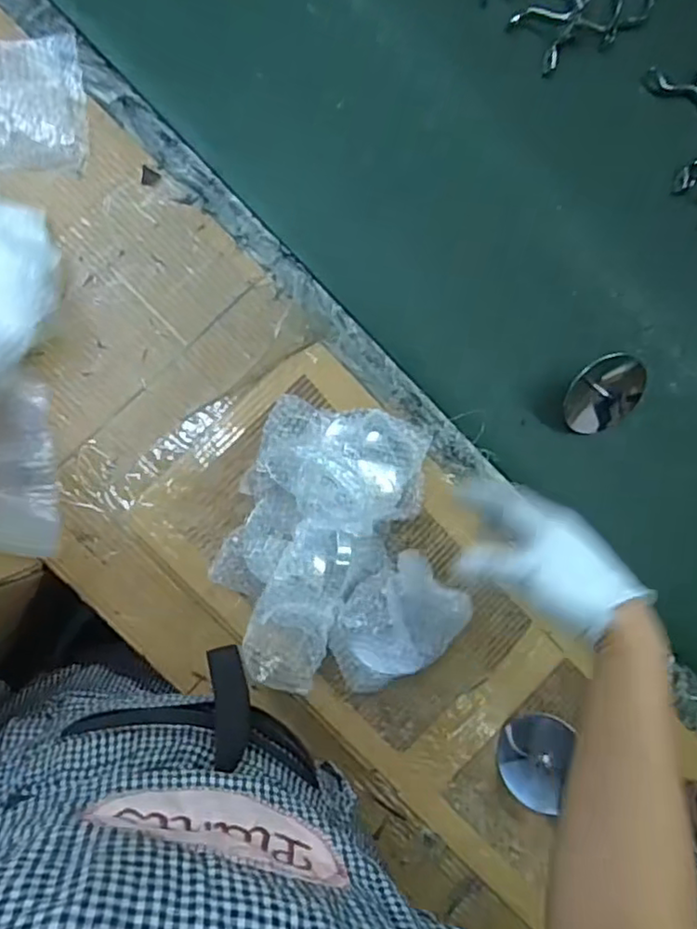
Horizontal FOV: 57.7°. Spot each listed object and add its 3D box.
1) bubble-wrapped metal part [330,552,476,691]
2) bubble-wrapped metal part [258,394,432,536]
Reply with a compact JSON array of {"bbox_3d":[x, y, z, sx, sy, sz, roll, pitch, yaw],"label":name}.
[{"bbox_3d":[0.037,0.142,0.565,0.087,0.057,0.121,42,84,-4],"label":"bubble-wrapped metal part"},{"bbox_3d":[-0.001,-0.001,0.561,0.151,0.071,0.113,9,88,-6],"label":"bubble-wrapped metal part"}]

